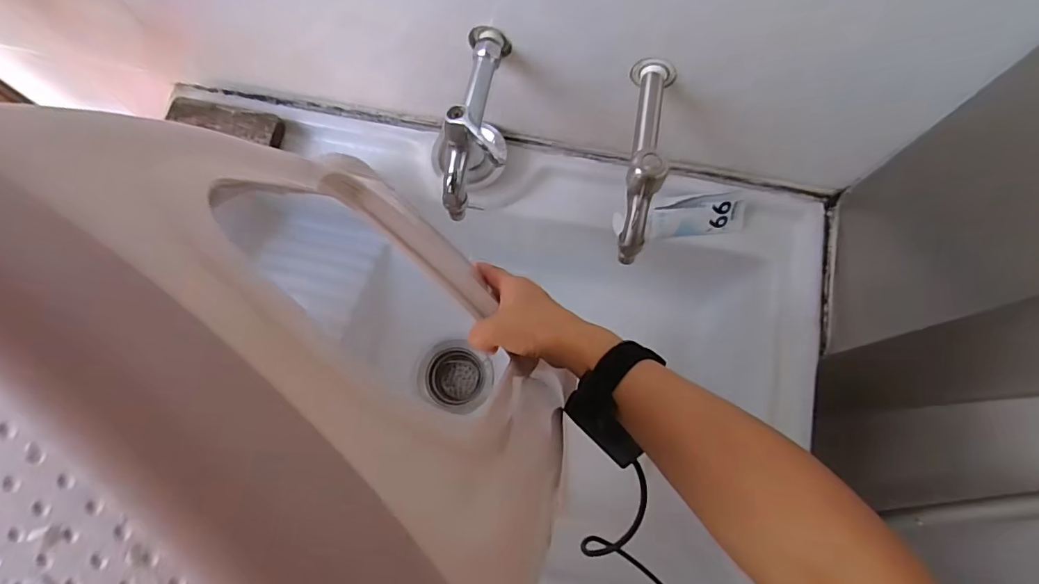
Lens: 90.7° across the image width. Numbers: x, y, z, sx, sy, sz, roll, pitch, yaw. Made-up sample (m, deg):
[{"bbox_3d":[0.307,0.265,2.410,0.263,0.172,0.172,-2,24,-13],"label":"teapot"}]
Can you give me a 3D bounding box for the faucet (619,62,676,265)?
[{"bbox_3d":[0.104,-0.124,0.434,0.035,0.080,0.175,13,75,5],"label":"faucet"}]

